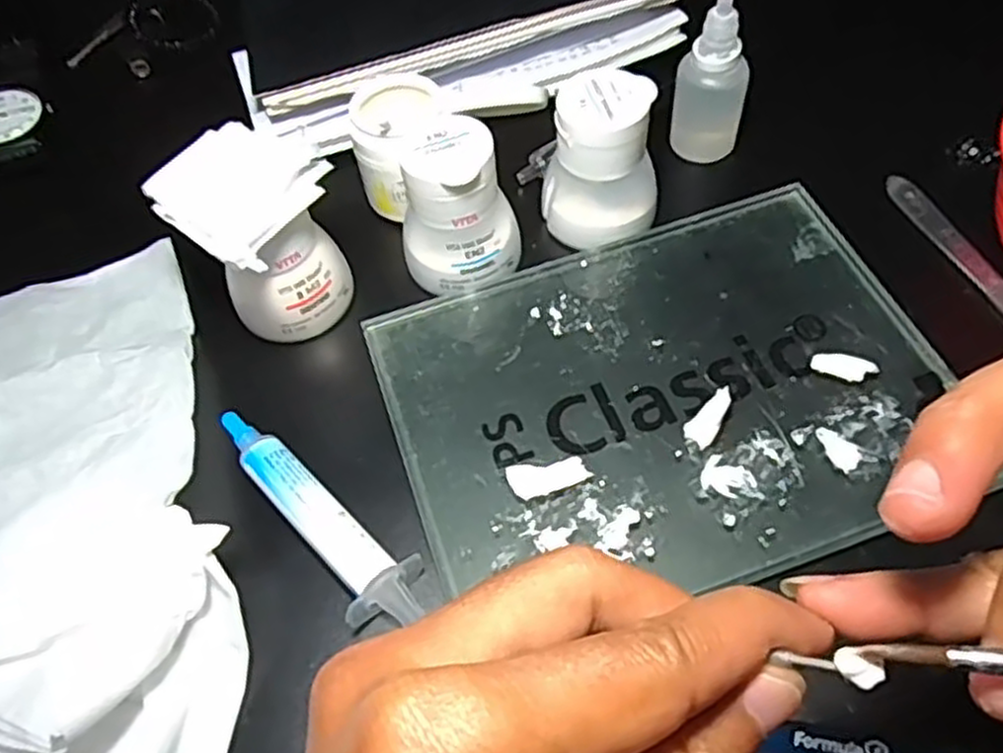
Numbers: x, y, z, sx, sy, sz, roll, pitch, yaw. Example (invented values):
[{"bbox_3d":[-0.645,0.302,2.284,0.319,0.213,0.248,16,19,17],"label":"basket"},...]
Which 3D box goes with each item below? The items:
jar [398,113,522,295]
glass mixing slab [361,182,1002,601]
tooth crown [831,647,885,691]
[{"bbox_3d":[-0.017,-0.069,0.316,0.046,0.056,0.042,-5,58,0],"label":"jar"},{"bbox_3d":[0.061,0.004,0.293,0.199,0.010,0.149,-18,58,-8],"label":"glass mixing slab"},{"bbox_3d":[0.063,0.051,0.137,0.009,0.004,0.005,25,63,18],"label":"tooth crown"}]

